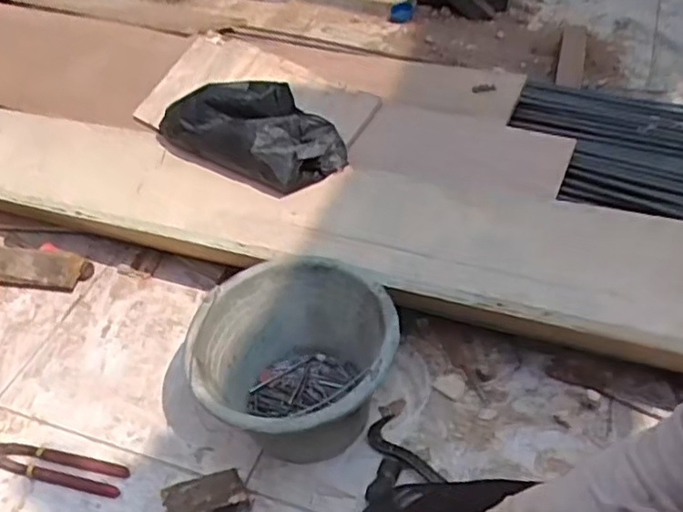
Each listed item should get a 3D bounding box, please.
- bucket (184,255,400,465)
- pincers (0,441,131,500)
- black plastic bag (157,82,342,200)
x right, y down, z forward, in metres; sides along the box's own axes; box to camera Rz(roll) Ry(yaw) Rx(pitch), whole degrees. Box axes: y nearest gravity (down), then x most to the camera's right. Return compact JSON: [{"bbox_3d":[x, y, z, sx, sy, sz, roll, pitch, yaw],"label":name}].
[{"bbox_3d":[-0.051,0.144,0.832,0.234,0.172,0.233,-4,44,4],"label":"bucket"},{"bbox_3d":[-0.378,0.268,0.863,0.217,0.019,0.043,6,46,13],"label":"pincers"},{"bbox_3d":[-0.142,-0.204,1.119,0.327,0.110,0.149,22,52,27],"label":"black plastic bag"}]

